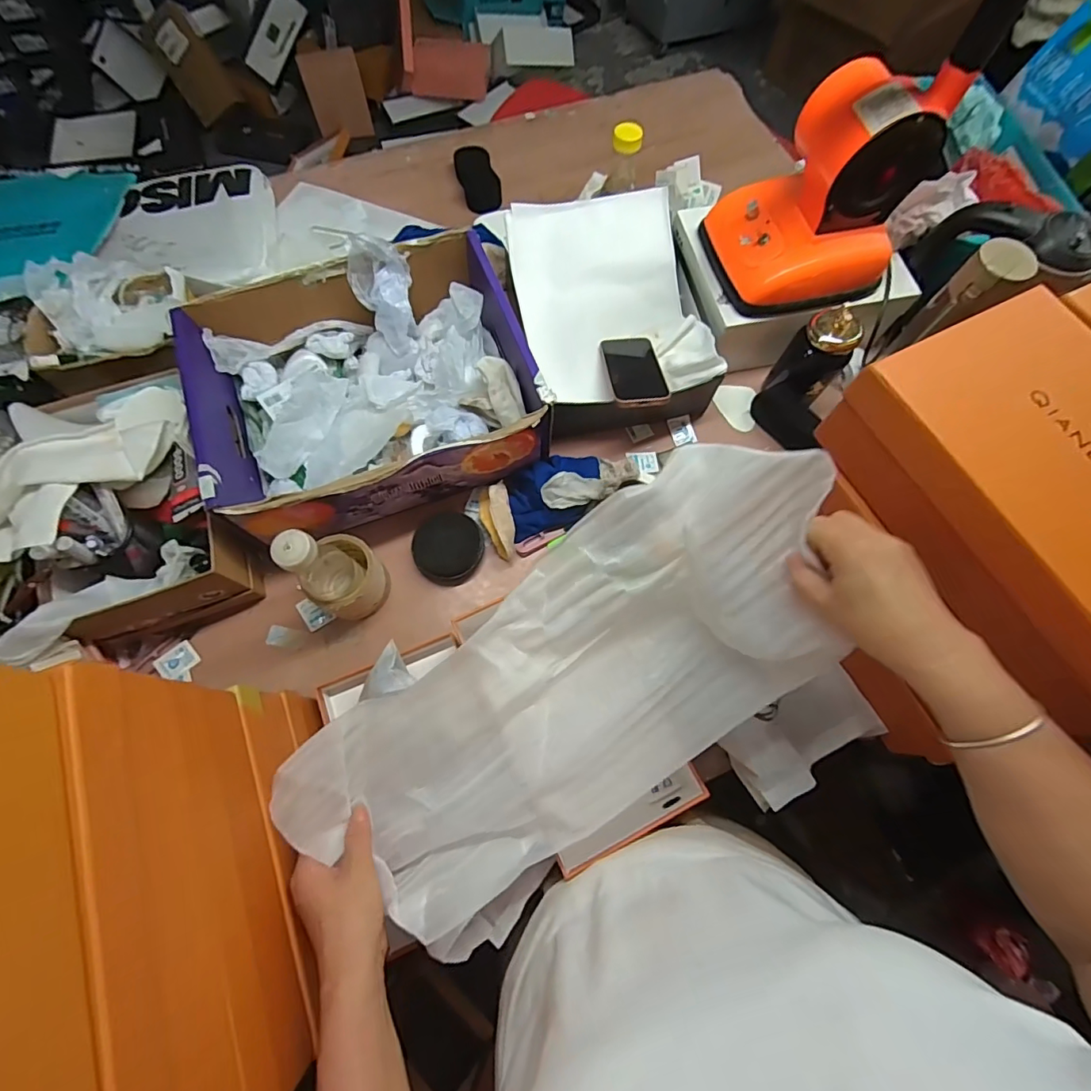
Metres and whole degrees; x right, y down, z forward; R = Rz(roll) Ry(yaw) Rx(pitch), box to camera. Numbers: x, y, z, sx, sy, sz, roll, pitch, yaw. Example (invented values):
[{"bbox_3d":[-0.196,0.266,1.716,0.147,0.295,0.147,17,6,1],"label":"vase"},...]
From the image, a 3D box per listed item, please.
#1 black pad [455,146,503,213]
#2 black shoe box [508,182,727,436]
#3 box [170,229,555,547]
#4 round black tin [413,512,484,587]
[{"bbox_3d":[-0.121,-0.658,0.909,0.063,0.031,0.123,-16,72,-7],"label":"black pad"},{"bbox_3d":[0.090,-0.328,0.750,0.247,0.122,0.351,-13,72,-6],"label":"black shoe box"},{"bbox_3d":[-0.237,-0.215,0.683,0.403,0.123,0.334,-20,73,-8],"label":"box"},{"bbox_3d":[-0.130,0.002,0.679,0.090,0.019,0.093,0,71,-1],"label":"round black tin"}]

